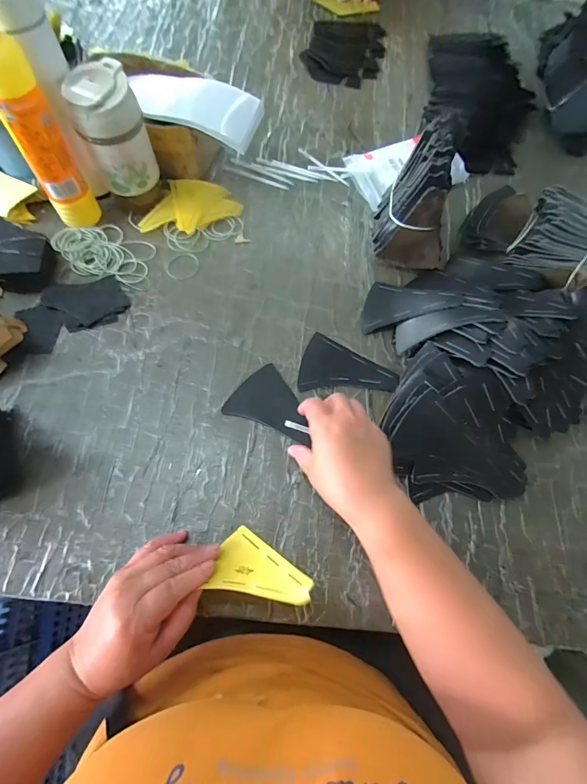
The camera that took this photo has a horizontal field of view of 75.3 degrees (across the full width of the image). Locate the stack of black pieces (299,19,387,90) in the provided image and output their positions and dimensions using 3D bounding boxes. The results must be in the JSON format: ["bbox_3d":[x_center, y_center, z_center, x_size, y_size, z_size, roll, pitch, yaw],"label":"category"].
[{"bbox_3d":[0.098,-0.654,0.729,0.146,0.010,0.186,14,69,4],"label":"stack of black pieces"}]

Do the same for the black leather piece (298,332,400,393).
[{"bbox_3d":[0.061,-0.017,0.475,0.119,0.005,0.078,32,71,11],"label":"black leather piece"}]

